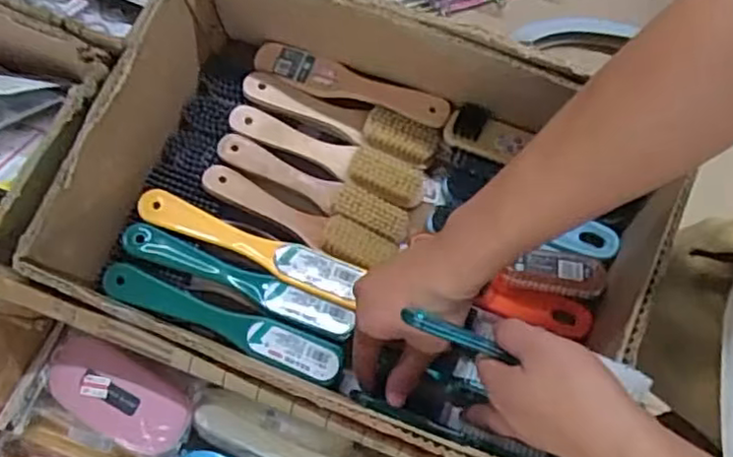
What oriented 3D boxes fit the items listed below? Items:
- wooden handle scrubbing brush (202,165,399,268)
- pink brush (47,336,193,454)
[{"bbox_3d":[-0.065,-0.010,0.610,0.181,0.019,0.036,23,77,7],"label":"wooden handle scrubbing brush"},{"bbox_3d":[-0.201,0.134,0.540,0.125,0.030,0.059,27,78,8],"label":"pink brush"}]

